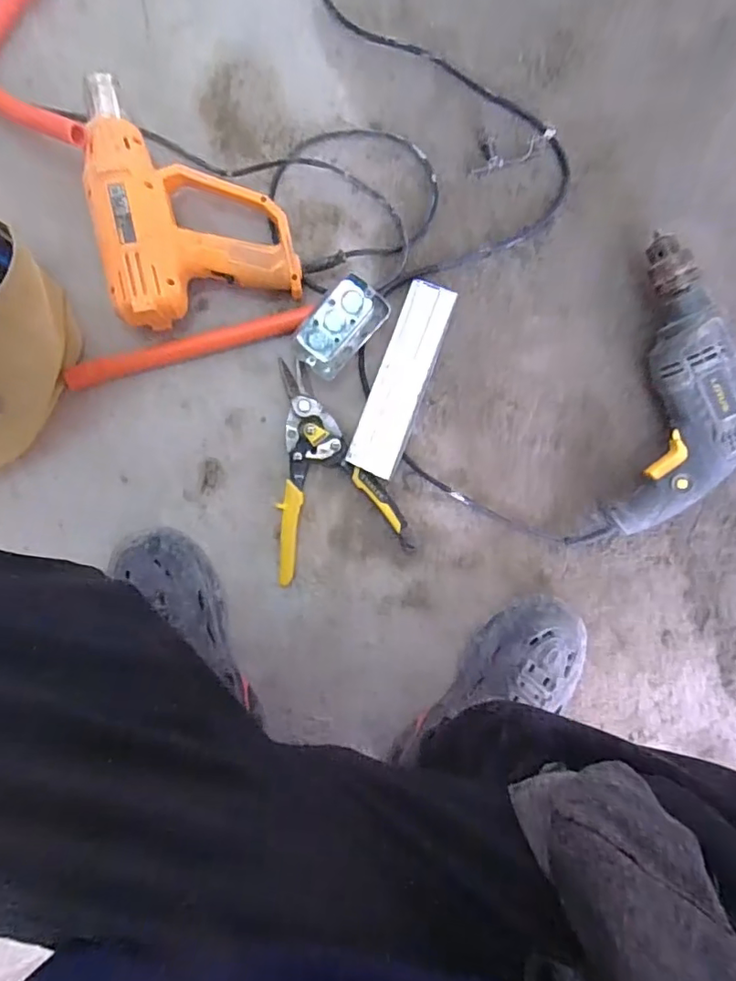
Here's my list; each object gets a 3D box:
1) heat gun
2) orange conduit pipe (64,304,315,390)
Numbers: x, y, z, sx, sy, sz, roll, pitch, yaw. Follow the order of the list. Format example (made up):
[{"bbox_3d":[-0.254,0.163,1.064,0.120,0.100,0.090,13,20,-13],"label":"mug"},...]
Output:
[{"bbox_3d":[-0.182,-0.295,0.530,0.175,0.071,0.233,-16,94,-2],"label":"heat gun"},{"bbox_3d":[-0.188,-0.153,0.557,0.263,0.023,0.029,-14,93,-2],"label":"orange conduit pipe"}]

